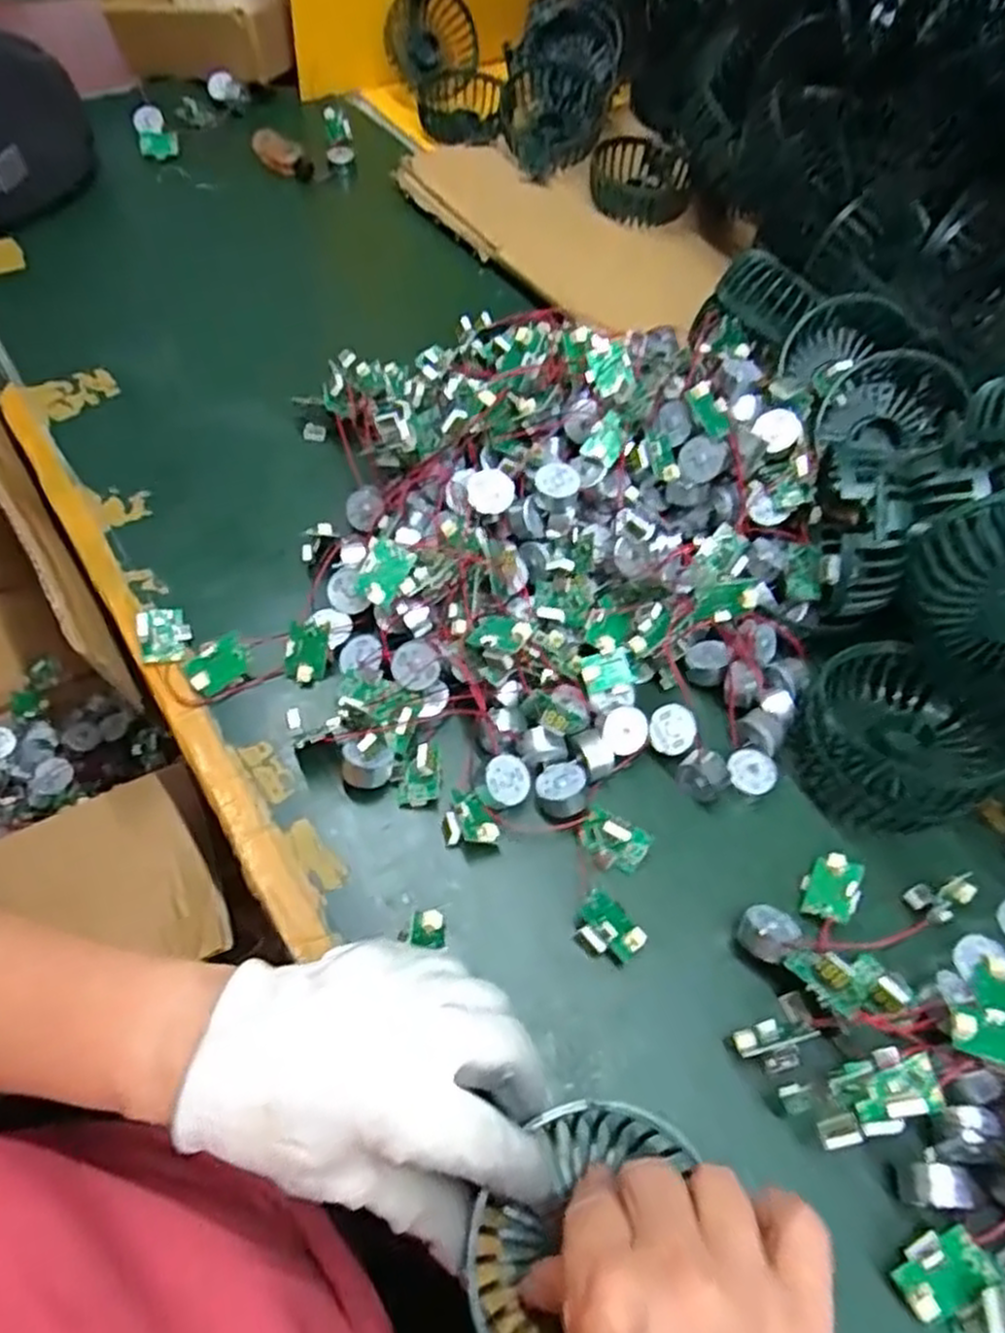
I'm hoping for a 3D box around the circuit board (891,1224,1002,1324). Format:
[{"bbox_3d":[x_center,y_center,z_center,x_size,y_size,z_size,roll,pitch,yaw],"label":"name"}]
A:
[{"bbox_3d":[0.154,0.213,0.270,0.031,0.006,0.020,-26,62,-2],"label":"circuit board"}]

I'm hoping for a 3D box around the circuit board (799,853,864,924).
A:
[{"bbox_3d":[0.148,0.100,0.350,0.024,0.005,0.031,5,50,40],"label":"circuit board"}]

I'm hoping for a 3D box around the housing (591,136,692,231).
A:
[{"bbox_3d":[0.114,-0.404,0.642,0.080,0.027,0.084,9,57,1],"label":"housing"}]

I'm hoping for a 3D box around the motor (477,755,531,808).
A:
[{"bbox_3d":[0.000,0.055,0.362,0.024,0.013,0.024,38,59,-13],"label":"motor"}]

